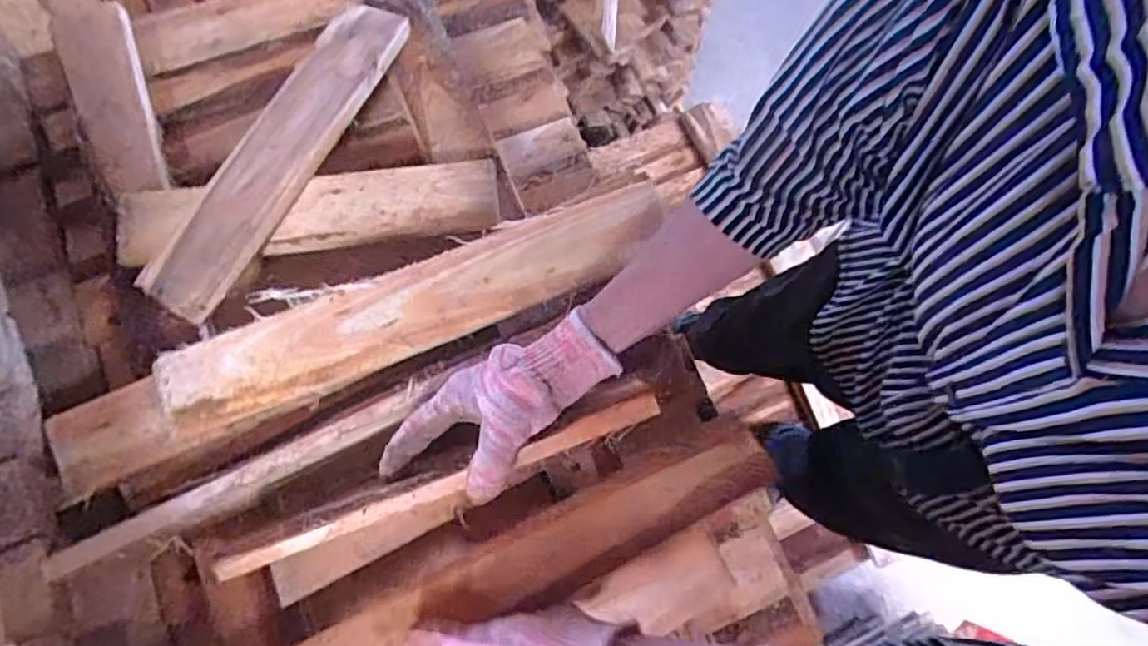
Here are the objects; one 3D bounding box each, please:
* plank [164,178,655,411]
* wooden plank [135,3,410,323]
[{"bbox_3d":[-0.112,-0.019,0.507,0.393,0.021,0.068,-22,78,-5],"label":"plank"},{"bbox_3d":[-0.259,-0.159,0.584,0.073,0.011,0.333,21,68,8],"label":"wooden plank"}]

